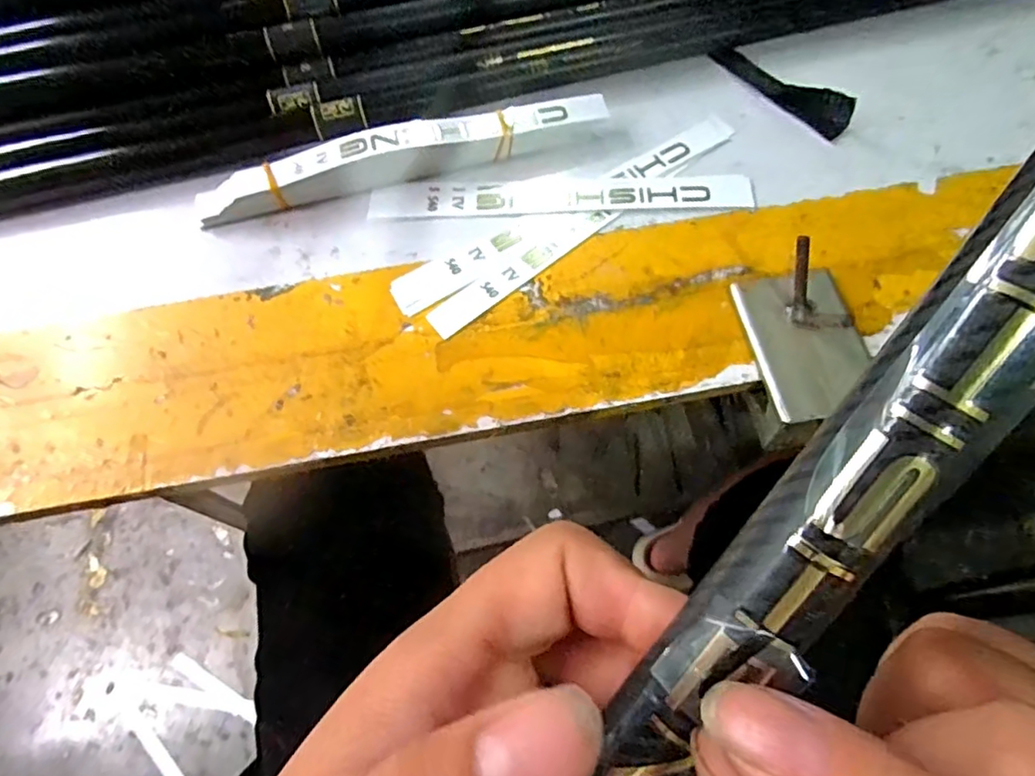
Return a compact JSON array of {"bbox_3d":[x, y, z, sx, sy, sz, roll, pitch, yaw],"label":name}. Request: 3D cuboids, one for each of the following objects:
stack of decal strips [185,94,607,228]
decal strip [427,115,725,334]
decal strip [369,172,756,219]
[{"bbox_3d":[-0.069,-0.142,0.365,0.249,0.025,0.026,-14,66,-2],"label":"stack of decal strips"},{"bbox_3d":[0.042,-0.102,0.360,0.227,0.007,0.024,-39,70,-12],"label":"decal strip"},{"bbox_3d":[0.026,-0.119,0.367,0.226,0.004,0.035,-2,63,2],"label":"decal strip"}]

